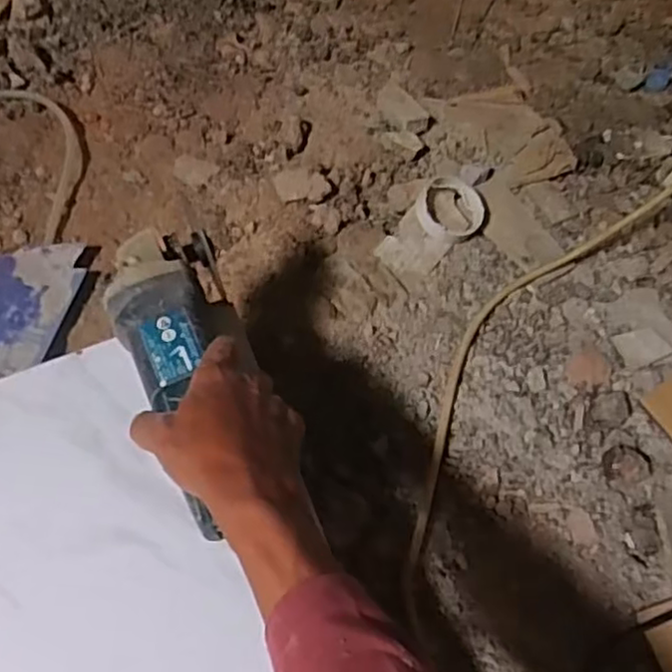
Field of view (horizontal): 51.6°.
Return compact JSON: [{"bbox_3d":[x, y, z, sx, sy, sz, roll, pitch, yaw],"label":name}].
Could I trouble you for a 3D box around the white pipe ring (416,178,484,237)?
[{"bbox_3d":[0.128,-0.143,0.783,0.080,0.020,0.080,7,69,-18],"label":"white pipe ring"}]

